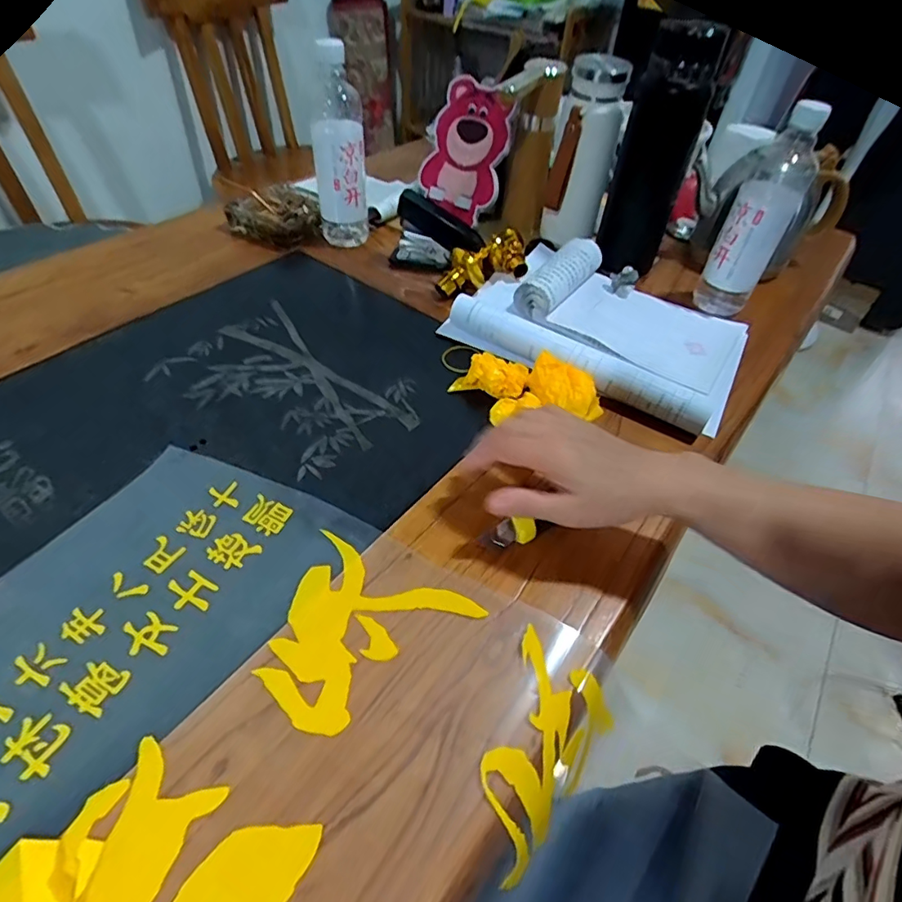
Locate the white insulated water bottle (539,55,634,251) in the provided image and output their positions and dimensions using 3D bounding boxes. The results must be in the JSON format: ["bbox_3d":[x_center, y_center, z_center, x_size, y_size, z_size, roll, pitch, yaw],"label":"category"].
[{"bbox_3d":[0.177,-0.388,0.688,0.077,0.216,0.092,16,48,10],"label":"white insulated water bottle"}]

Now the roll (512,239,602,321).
[{"bbox_3d":[0.132,-0.205,0.606,0.043,0.037,0.141,32,53,23],"label":"roll"}]

